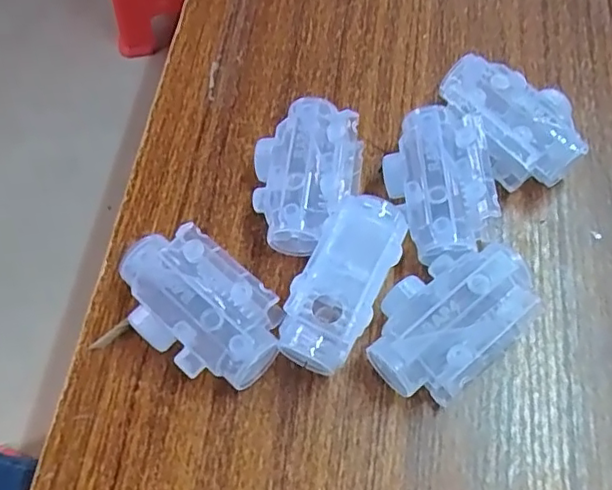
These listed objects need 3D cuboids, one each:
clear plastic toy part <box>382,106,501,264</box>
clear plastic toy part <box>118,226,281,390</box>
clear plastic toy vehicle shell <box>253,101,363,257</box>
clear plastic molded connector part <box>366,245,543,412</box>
[{"bbox_3d":[0.057,-0.026,0.257,0.041,0.031,0.067,-9,64,-2],"label":"clear plastic toy part"},{"bbox_3d":[-0.042,0.026,0.237,0.068,0.030,0.042,38,71,18],"label":"clear plastic toy part"},{"bbox_3d":[-0.001,-0.029,0.260,0.044,0.029,0.063,9,65,7],"label":"clear plastic toy vehicle shell"},{"bbox_3d":[0.057,0.031,0.235,0.070,0.030,0.044,-35,68,-14],"label":"clear plastic molded connector part"}]

